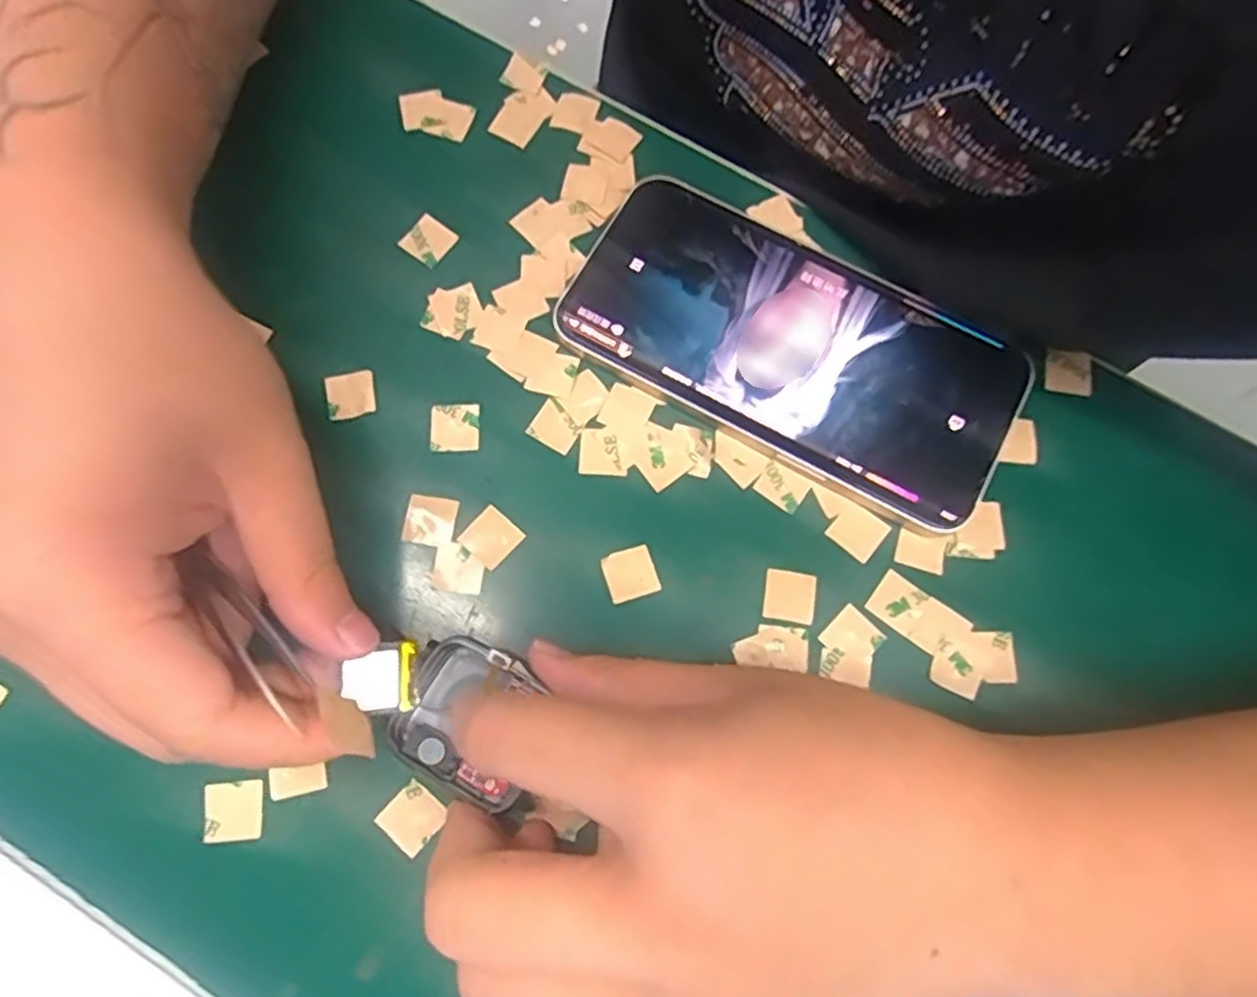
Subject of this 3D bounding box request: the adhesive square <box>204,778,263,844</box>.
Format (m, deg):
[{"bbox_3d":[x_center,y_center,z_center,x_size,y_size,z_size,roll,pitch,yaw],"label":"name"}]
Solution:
[{"bbox_3d":[-0.109,0.086,0.206,0.016,0.004,0.015,-6,75,-3],"label":"adhesive square"}]

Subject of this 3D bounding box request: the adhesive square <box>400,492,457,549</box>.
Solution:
[{"bbox_3d":[-0.061,0.006,0.229,0.015,0.004,0.015,10,75,1],"label":"adhesive square"}]

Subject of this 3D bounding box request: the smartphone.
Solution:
[{"bbox_3d":[0.053,-0.050,0.245,0.143,0.008,0.071,29,76,6],"label":"smartphone"}]

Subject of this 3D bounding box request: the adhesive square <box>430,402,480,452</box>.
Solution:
[{"bbox_3d":[-0.055,-0.023,0.239,0.015,0.004,0.015,-3,78,-1],"label":"adhesive square"}]

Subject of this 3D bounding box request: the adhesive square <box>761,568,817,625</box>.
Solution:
[{"bbox_3d":[0.049,0.030,0.228,0.015,0.004,0.015,10,76,0],"label":"adhesive square"}]

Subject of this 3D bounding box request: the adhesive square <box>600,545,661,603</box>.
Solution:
[{"bbox_3d":[0.000,0.022,0.226,0.015,0.004,0.015,-17,76,-6],"label":"adhesive square"}]

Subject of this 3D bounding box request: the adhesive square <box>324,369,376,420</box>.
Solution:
[{"bbox_3d":[-0.089,-0.034,0.239,0.016,0.004,0.015,-10,75,-4],"label":"adhesive square"}]

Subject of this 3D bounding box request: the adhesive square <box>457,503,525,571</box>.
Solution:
[{"bbox_3d":[-0.042,0.011,0.228,0.016,0.004,0.015,41,78,9],"label":"adhesive square"}]

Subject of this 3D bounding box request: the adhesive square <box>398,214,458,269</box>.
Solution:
[{"bbox_3d":[-0.068,-0.088,0.256,0.016,0.004,0.015,36,81,7],"label":"adhesive square"}]

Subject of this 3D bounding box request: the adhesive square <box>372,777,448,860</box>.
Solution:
[{"bbox_3d":[-0.060,0.088,0.207,0.015,0.004,0.016,39,77,9],"label":"adhesive square"}]

